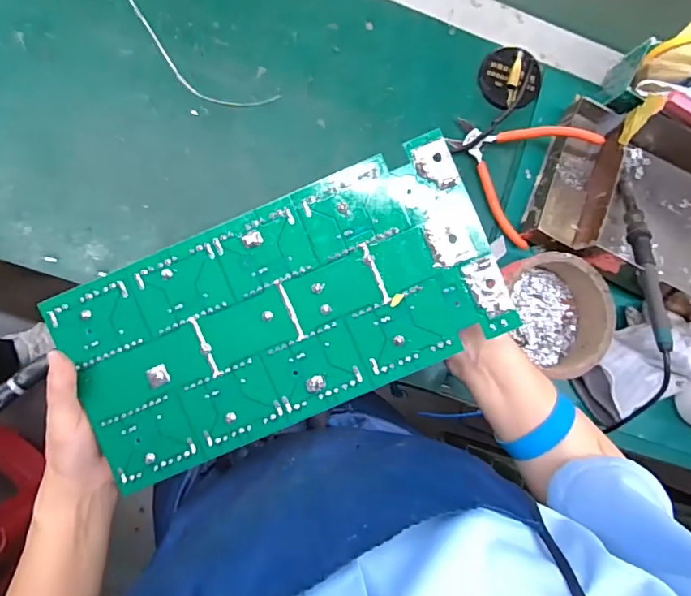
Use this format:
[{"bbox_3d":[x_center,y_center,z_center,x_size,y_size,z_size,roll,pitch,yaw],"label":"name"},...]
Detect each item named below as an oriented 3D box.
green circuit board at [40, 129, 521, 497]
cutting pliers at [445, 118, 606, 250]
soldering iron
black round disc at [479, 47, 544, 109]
[{"bbox_3d":[-0.042,0.011,0.326,0.279,0.006,0.133,-24,89,2],"label":"green circuit board"},{"bbox_3d":[0.173,-0.145,0.523,0.131,0.021,0.130,37,98,7],"label":"cutting pliers"},{"bbox_3d":[0.298,-0.044,0.495,0.015,0.020,0.196,8,62,-7],"label":"soldering iron"},{"bbox_3d":[0.183,-0.244,0.545,0.069,0.015,0.066,1,85,-8],"label":"black round disc"}]

